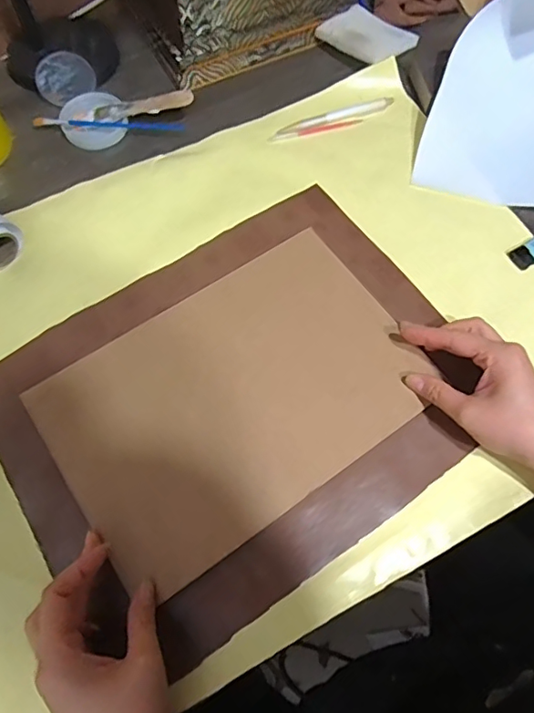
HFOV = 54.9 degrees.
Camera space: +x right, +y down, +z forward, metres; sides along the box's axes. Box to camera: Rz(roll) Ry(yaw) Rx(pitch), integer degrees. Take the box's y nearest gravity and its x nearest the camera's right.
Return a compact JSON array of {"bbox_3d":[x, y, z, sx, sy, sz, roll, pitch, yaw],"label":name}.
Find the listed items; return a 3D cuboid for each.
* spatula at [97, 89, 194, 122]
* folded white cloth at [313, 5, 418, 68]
[{"bbox_3d":[-0.130,-0.266,0.546,0.107,0.012,0.017,-5,66,11],"label":"spatula"},{"bbox_3d":[0.117,-0.380,0.606,0.096,0.017,0.082,41,72,15],"label":"folded white cloth"}]

